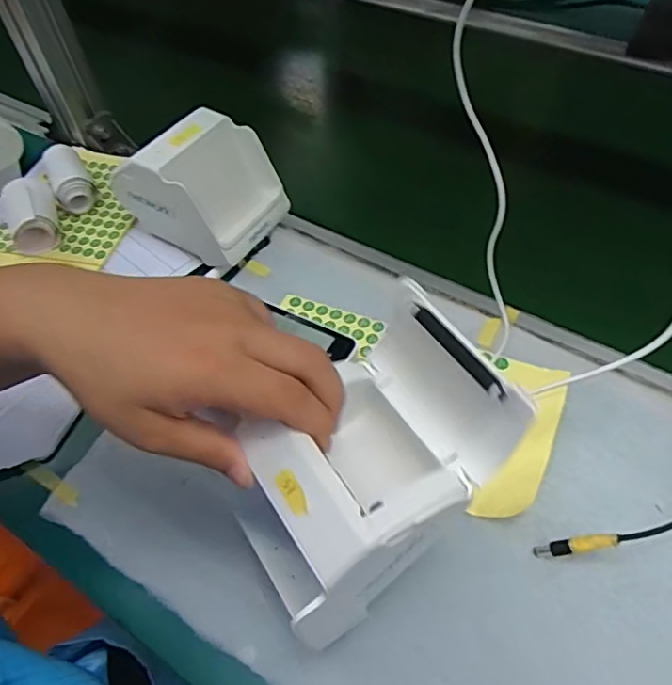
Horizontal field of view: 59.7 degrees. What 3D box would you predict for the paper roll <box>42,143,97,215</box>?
[{"bbox_3d":[-0.254,-0.156,0.554,0.037,0.034,0.082,-28,57,-14],"label":"paper roll"}]

